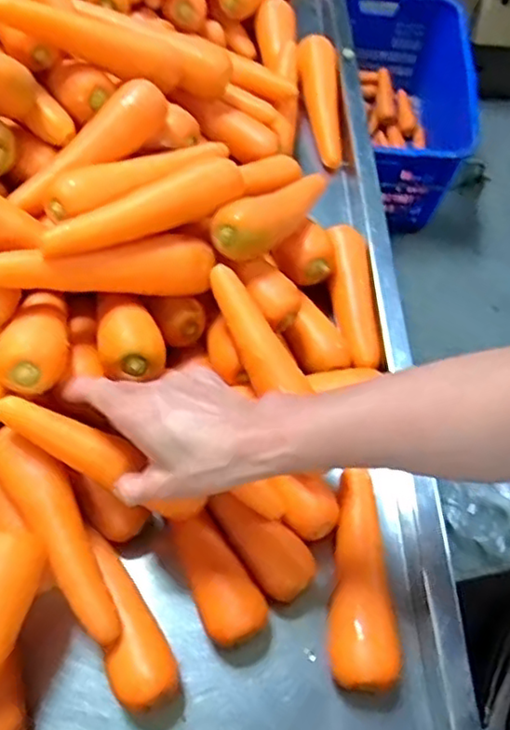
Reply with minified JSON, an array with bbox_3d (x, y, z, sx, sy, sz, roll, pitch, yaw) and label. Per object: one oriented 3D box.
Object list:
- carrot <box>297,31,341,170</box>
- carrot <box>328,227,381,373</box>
[{"bbox_3d":[0.079,-0.300,0.750,0.048,0.033,0.164,-9,83,-8],"label":"carrot"},{"bbox_3d":[0.093,-0.069,0.610,0.039,0.028,0.148,-1,61,-4],"label":"carrot"}]

